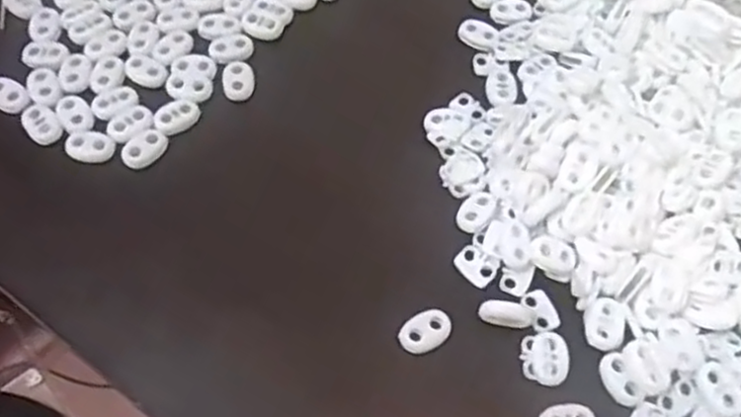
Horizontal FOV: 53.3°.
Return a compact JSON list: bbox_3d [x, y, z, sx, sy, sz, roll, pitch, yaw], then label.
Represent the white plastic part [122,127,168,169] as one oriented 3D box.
[{"bbox_3d":[-0.107,-0.028,0.349,0.022,0.005,0.014,-40,70,-21],"label":"white plastic part"}]

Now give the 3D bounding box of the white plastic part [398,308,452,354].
[{"bbox_3d":[0.023,0.052,0.311,0.023,0.006,0.014,-31,67,-17],"label":"white plastic part"}]

